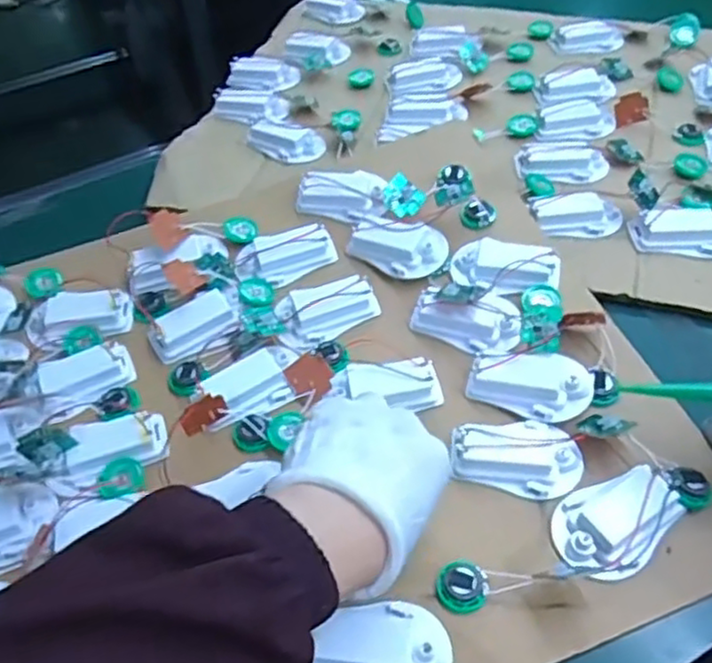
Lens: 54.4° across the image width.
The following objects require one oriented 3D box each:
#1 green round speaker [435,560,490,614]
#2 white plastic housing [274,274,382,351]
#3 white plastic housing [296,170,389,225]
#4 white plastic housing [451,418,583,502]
[{"bbox_3d":[0.060,0.143,0.390,0.028,0.008,0.027,-2,49,3],"label":"green round speaker"},{"bbox_3d":[-0.024,-0.018,0.526,0.077,0.021,0.047,-23,51,-15],"label":"white plastic housing"},{"bbox_3d":[-0.011,-0.116,0.589,0.074,0.024,0.038,3,49,8],"label":"white plastic housing"},{"bbox_3d":[0.102,0.076,0.440,0.080,0.018,0.051,5,49,9],"label":"white plastic housing"}]

